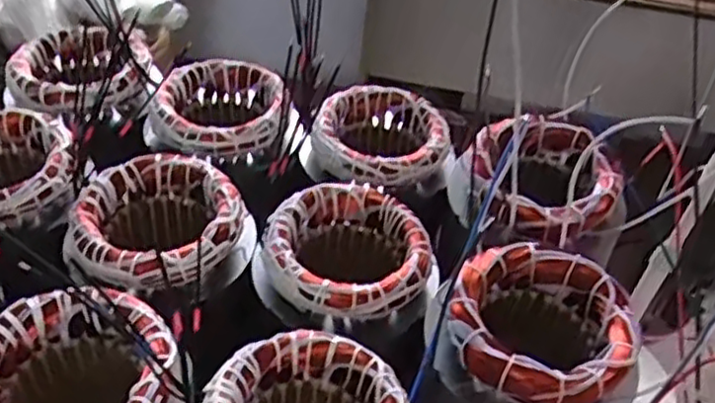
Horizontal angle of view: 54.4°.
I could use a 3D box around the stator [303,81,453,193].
[{"bbox_3d":[0.023,-0.050,0.690,0.133,0.082,0.132,13,43,6],"label":"stator"}]

